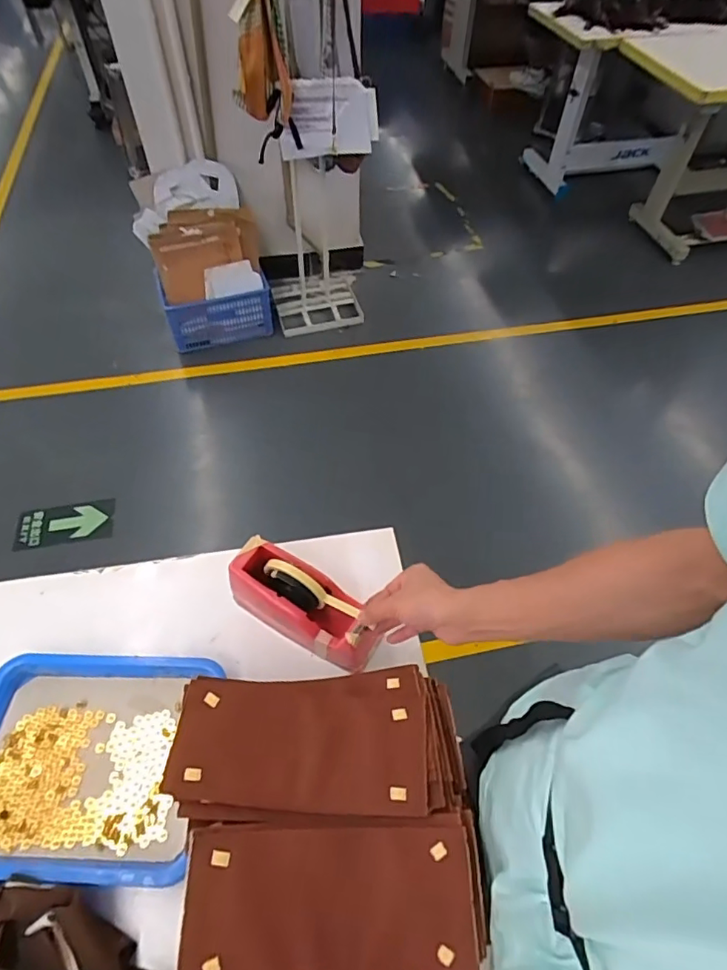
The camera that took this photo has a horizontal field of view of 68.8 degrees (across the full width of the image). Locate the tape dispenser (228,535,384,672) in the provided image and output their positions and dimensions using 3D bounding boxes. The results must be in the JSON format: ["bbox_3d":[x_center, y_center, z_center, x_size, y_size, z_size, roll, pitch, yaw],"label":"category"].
[{"bbox_3d":[-0.071,0.148,0.668,0.190,0.101,0.071,26,57,16],"label":"tape dispenser"}]

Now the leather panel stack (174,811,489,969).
[{"bbox_3d":[-0.026,0.371,0.478,0.258,0.033,0.121,-1,54,-2],"label":"leather panel stack"}]

